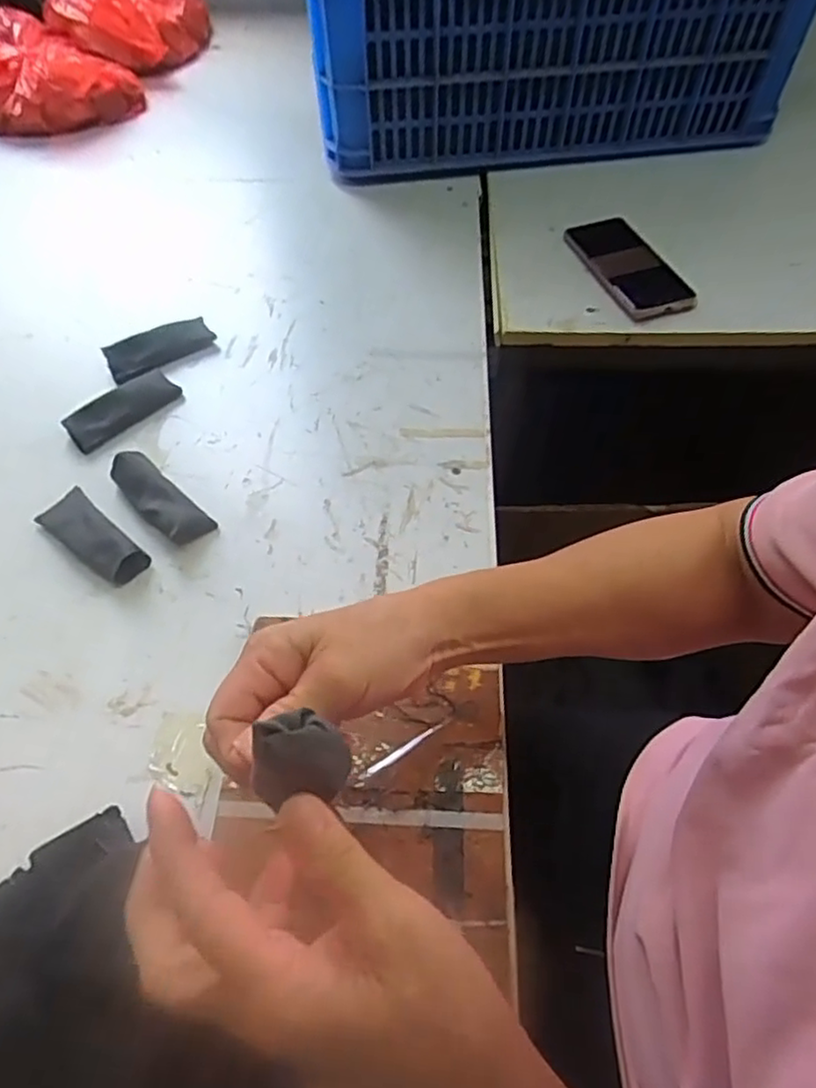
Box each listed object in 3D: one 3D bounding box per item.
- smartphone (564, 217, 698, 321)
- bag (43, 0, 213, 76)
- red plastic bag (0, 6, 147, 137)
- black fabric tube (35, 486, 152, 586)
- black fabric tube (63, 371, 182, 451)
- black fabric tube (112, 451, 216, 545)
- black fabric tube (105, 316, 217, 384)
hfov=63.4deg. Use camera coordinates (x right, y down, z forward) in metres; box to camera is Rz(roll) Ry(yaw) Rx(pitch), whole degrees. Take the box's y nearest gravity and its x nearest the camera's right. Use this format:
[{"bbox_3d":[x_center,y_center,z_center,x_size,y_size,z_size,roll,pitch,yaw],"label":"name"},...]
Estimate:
[{"bbox_3d":[0.229,-0.291,0.691,0.072,0.011,0.152,-20,60,-5],"label":"smartphone"},{"bbox_3d":[-0.420,-0.797,0.986,0.185,0.111,0.192,17,59,12],"label":"bag"},{"bbox_3d":[-0.519,-0.659,0.931,0.233,0.078,0.192,30,62,19],"label":"red plastic bag"},{"bbox_3d":[-0.255,-0.007,0.531,0.105,0.018,0.039,36,64,22],"label":"black fabric tube"},{"bbox_3d":[-0.263,-0.126,0.609,0.042,0.015,0.103,37,65,22],"label":"black fabric tube"},{"bbox_3d":[-0.207,-0.038,0.546,0.104,0.024,0.038,37,65,22],"label":"black fabric tube"},{"bbox_3d":[-0.247,-0.198,0.655,0.105,0.018,0.038,-34,62,-19],"label":"black fabric tube"}]

